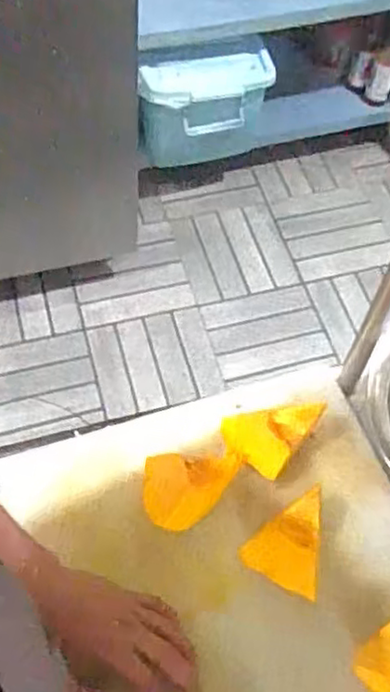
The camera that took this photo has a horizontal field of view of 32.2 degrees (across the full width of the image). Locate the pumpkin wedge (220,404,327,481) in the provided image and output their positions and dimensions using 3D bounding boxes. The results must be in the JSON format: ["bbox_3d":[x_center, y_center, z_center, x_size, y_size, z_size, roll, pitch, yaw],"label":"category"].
[{"bbox_3d":[0.083,0.084,0.742,0.079,0.036,0.103,38,63,18],"label":"pumpkin wedge"}]

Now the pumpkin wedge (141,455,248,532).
[{"bbox_3d":[-0.006,0.149,0.692,0.096,0.034,0.068,7,58,1],"label":"pumpkin wedge"}]

